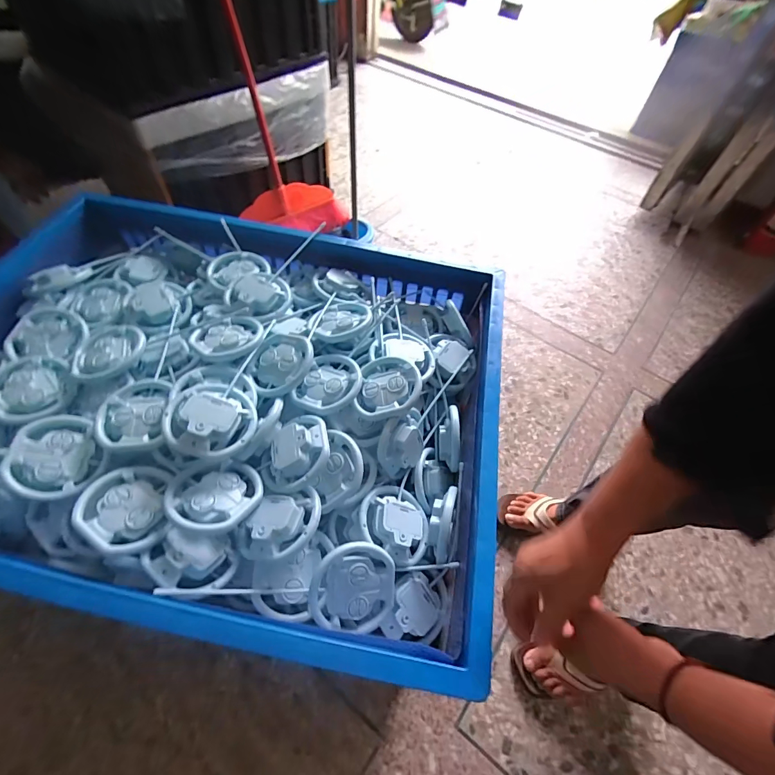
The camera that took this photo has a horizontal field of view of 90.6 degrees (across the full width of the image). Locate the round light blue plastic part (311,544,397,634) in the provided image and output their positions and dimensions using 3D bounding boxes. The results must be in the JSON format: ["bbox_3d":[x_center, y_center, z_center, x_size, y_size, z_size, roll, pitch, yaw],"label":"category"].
[{"bbox_3d":[-0.037,0.241,0.466,0.104,0.020,0.101,2,86,-21],"label":"round light blue plastic part"}]

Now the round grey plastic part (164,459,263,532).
[{"bbox_3d":[-0.217,0.140,0.478,0.107,0.038,0.107,10,31,-6],"label":"round grey plastic part"}]

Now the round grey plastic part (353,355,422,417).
[{"bbox_3d":[0.003,-0.006,0.582,0.094,0.027,0.111,3,53,5],"label":"round grey plastic part"}]

